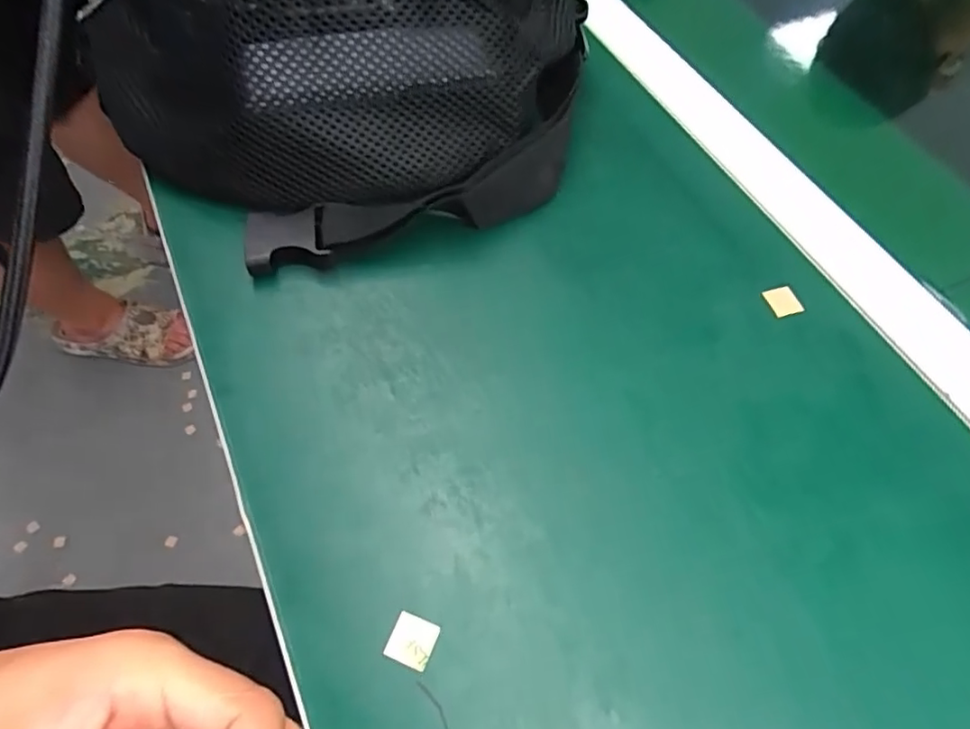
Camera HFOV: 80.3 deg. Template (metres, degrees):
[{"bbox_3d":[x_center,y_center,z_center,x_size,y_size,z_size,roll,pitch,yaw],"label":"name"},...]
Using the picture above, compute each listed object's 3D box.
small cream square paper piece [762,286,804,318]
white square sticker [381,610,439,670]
[{"bbox_3d":[0.150,-0.032,0.290,0.014,0.004,0.016,-19,70,-1],"label":"small cream square paper piece"},{"bbox_3d":[-0.026,0.098,0.204,0.016,0.004,0.015,20,61,8],"label":"white square sticker"}]

